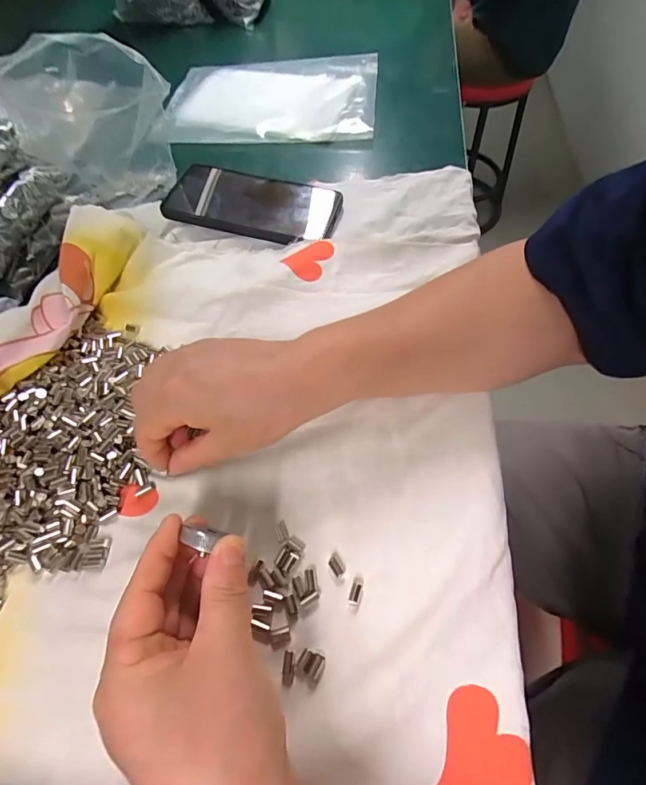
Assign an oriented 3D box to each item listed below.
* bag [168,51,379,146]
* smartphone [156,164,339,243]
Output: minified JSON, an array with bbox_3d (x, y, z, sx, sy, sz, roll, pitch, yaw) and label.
[{"bbox_3d":[-0.064,-0.362,0.529,0.250,0.018,0.171,2,58,3],"label":"bag"},{"bbox_3d":[-0.068,-0.181,0.417,0.163,0.016,0.077,15,60,10],"label":"smartphone"}]

